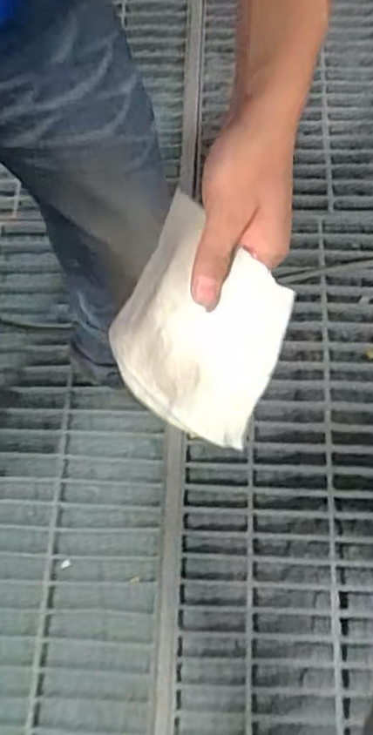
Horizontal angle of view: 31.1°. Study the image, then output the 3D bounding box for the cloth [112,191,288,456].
[{"bbox_3d":[0.002,-0.028,0.429,0.143,0.020,0.120,49,119,39],"label":"cloth"}]

